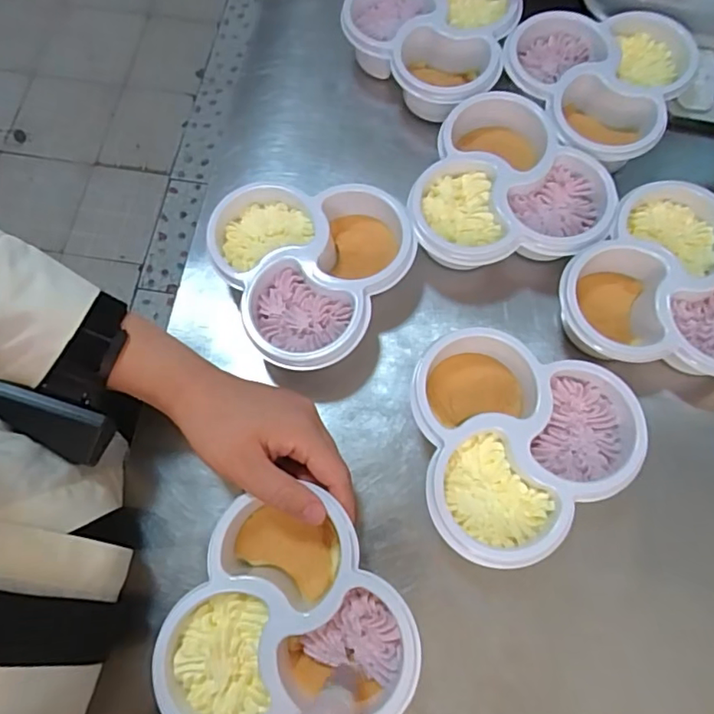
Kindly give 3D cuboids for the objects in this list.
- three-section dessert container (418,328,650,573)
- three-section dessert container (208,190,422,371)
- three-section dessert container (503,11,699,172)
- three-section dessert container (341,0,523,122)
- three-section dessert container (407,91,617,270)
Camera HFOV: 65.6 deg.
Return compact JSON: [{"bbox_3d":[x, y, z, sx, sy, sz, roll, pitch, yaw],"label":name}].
[{"bbox_3d":[0.107,0.053,0.356,0.132,0.048,0.138,-8,73,-1],"label":"three-section dessert container"},{"bbox_3d":[-0.033,-0.053,0.395,0.136,0.045,0.129,0,73,2],"label":"three-section dessert container"},{"bbox_3d":[0.182,-0.219,0.438,0.133,0.039,0.135,0,73,2],"label":"three-section dessert container"},{"bbox_3d":[0.058,-0.267,0.464,0.133,0.045,0.138,0,73,2],"label":"three-section dessert container"},{"bbox_3d":[0.114,-0.123,0.414,0.132,0.044,0.138,14,74,6],"label":"three-section dessert container"}]

